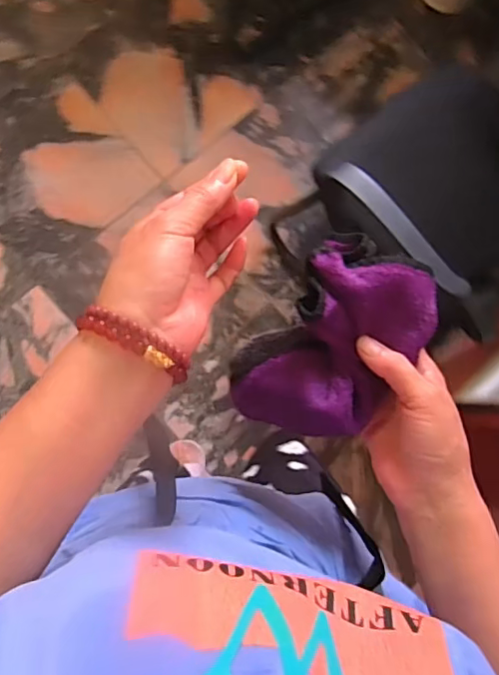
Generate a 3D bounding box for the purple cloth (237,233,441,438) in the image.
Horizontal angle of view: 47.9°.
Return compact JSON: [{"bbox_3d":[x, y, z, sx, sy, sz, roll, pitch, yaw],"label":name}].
[{"bbox_3d":[0.062,0.008,0.427,0.105,0.098,0.143,32,83,-1],"label":"purple cloth"}]

